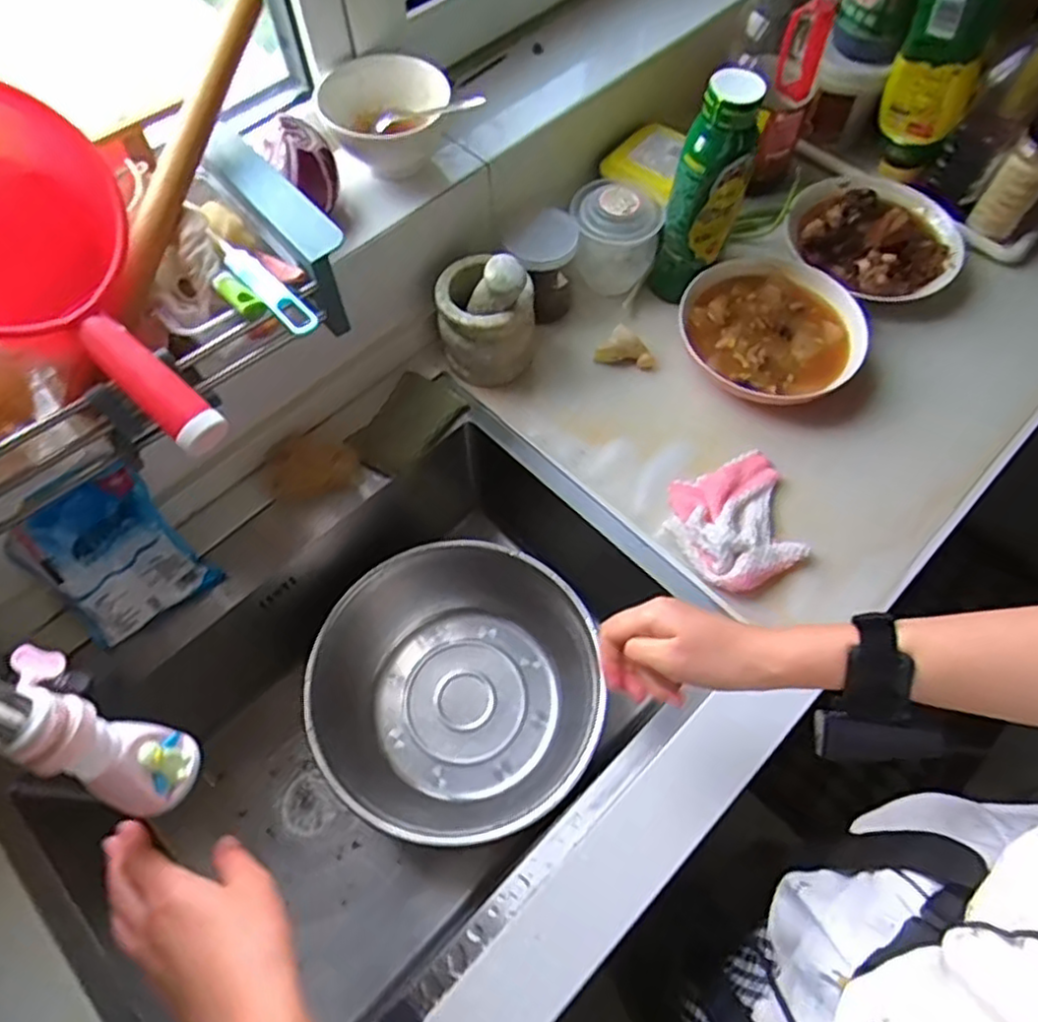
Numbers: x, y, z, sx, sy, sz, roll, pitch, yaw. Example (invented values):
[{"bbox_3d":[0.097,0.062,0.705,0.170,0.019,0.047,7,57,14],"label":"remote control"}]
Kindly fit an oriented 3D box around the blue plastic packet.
[{"bbox_3d":[-0.370,0.045,0.640,0.115,0.144,0.021,-40,29,-19],"label":"blue plastic packet"}]

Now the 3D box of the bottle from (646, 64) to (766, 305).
[{"bbox_3d":[0.207,-0.351,0.761,0.069,0.257,0.084,21,64,9],"label":"bottle"}]

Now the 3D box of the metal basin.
[{"bbox_3d":[-0.073,0.202,0.778,0.281,0.128,0.297,4,63,1],"label":"metal basin"}]

